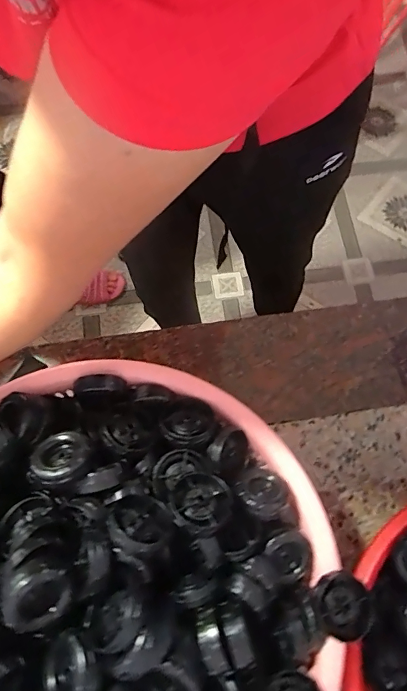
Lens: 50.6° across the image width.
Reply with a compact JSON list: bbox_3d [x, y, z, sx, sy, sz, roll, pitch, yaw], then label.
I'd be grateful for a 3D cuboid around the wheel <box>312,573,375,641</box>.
[{"bbox_3d":[0.111,0.206,0.342,0.042,0.013,0.045,1,72,-2],"label":"wheel"}]

